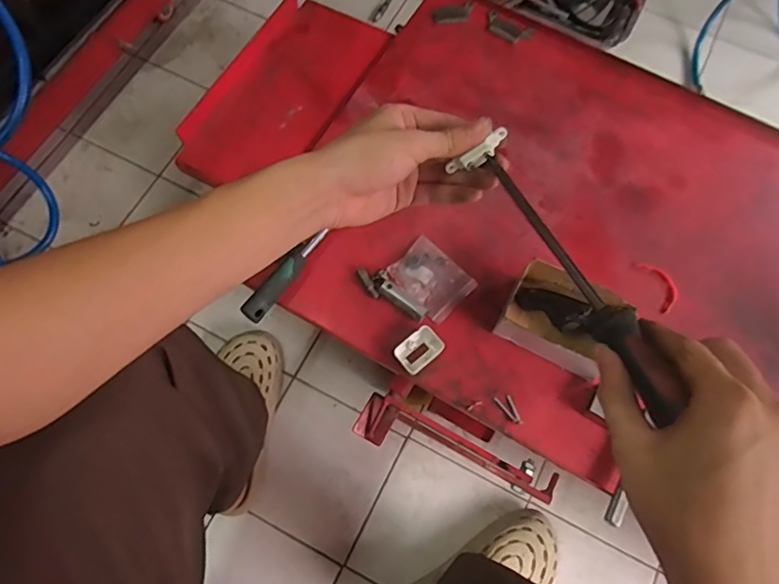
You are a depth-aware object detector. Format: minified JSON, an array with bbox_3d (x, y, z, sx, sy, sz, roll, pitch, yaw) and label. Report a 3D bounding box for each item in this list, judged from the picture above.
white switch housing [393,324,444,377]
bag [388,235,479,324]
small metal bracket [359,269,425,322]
[{"bbox_3d":[0.038,0.073,0.667,0.058,0.021,0.040,-42,76,-11],"label":"white switch housing"},{"bbox_3d":[0.056,-0.018,0.701,0.097,0.012,0.078,41,78,13],"label":"bag"},{"bbox_3d":[0.002,0.003,0.690,0.101,0.020,0.034,42,78,13],"label":"small metal bracket"}]

